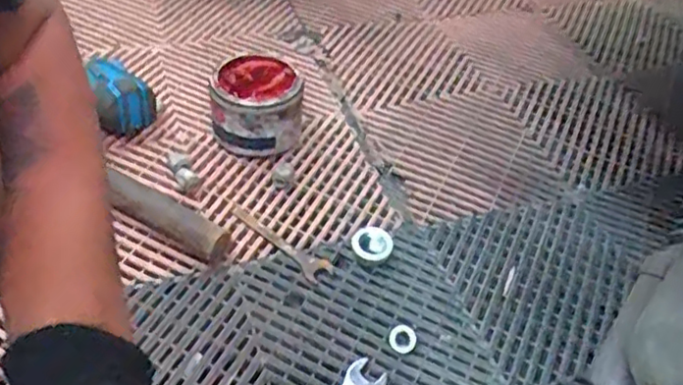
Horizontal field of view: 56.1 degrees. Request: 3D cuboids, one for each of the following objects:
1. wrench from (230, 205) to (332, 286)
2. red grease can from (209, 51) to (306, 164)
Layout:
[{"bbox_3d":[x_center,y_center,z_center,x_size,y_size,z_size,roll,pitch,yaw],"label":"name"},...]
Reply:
[{"bbox_3d":[-0.064,0.049,0.650,0.128,0.008,0.029,35,51,26],"label":"wrench"},{"bbox_3d":[-0.099,-0.099,0.738,0.096,0.085,0.102,4,44,-3],"label":"red grease can"}]

